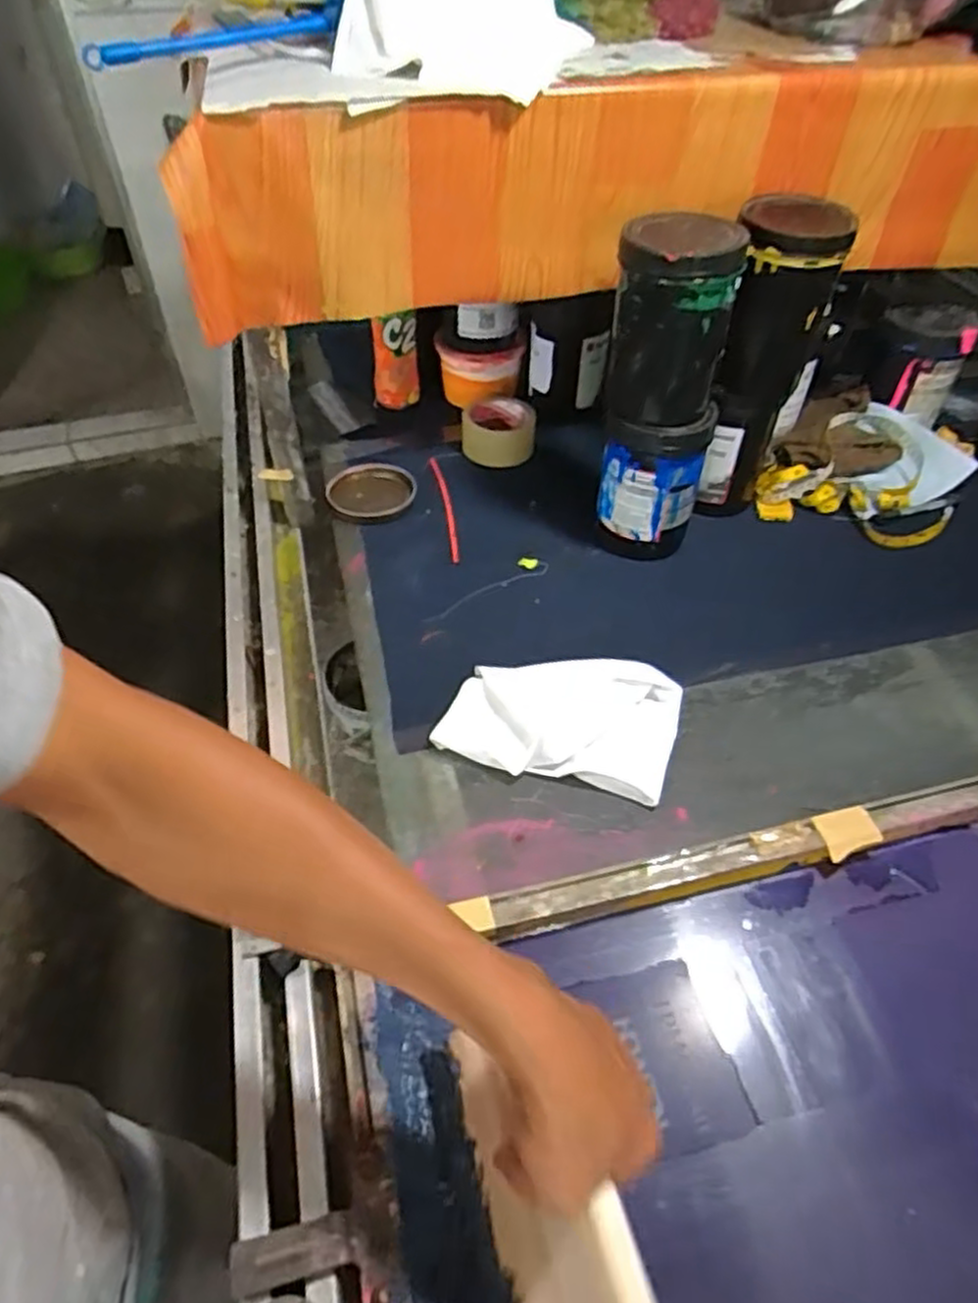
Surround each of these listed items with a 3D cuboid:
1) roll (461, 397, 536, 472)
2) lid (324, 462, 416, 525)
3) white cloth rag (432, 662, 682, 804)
[{"bbox_3d":[0.013,-0.308,1.041,0.099,0.052,0.105,1,46,3],"label":"roll"},{"bbox_3d":[-0.150,-0.201,0.955,0.109,0.015,0.116,0,46,0],"label":"lid"},{"bbox_3d":[0.067,0.057,0.694,0.207,0.019,0.134,10,47,9],"label":"white cloth rag"}]

